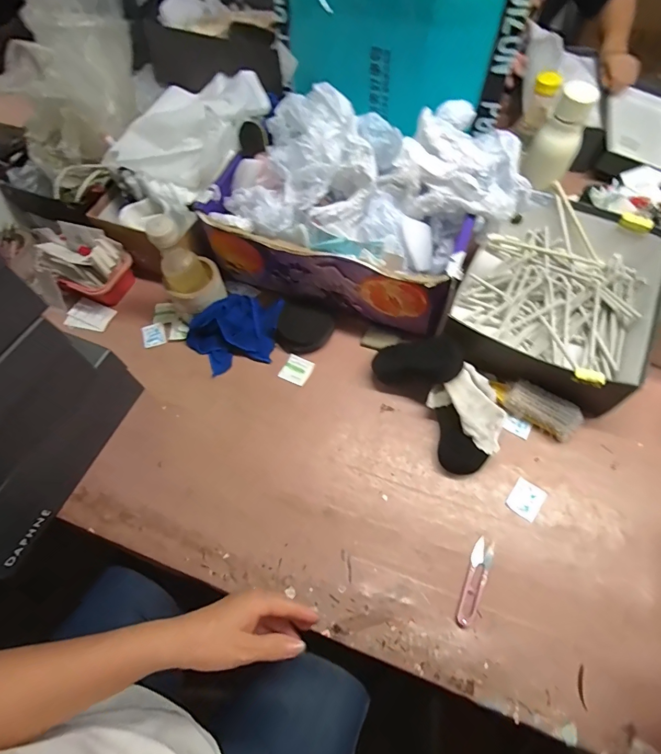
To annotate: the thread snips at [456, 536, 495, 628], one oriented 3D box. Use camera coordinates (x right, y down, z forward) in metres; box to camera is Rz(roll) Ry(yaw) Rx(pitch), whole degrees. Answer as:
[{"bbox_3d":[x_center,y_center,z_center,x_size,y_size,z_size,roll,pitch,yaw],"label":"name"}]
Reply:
[{"bbox_3d":[0.177,0.249,0.499,0.026,0.004,0.104,20,65,13],"label":"thread snips"}]

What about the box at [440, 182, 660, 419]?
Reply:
[{"bbox_3d":[0.350,-0.132,0.638,0.262,0.091,0.335,28,67,16],"label":"box"}]

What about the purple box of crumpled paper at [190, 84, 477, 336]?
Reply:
[{"bbox_3d":[0.026,-0.263,0.641,0.435,0.199,0.250,17,65,12],"label":"purple box of crumpled paper"}]

